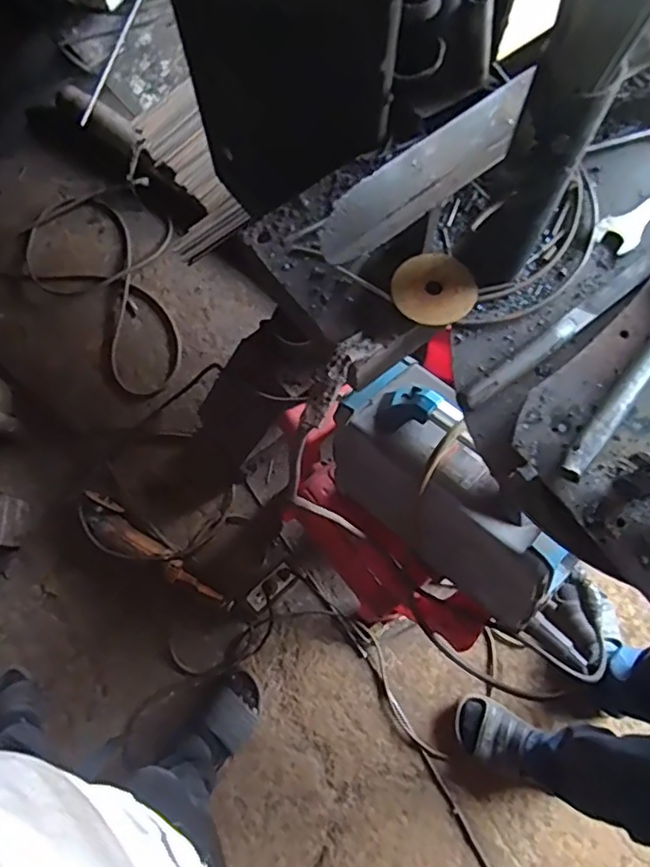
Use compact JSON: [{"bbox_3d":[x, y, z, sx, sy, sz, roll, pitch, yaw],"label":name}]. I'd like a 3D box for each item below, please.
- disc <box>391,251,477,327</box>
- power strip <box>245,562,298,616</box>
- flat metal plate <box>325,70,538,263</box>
[{"bbox_3d":[0.098,-0.132,0.546,0.074,0.011,0.075,0,75,-1],"label":"disc"},{"bbox_3d":[-0.109,0.321,1.241,0.108,0.027,0.049,-42,79,-10],"label":"power strip"},{"bbox_3d":[0.088,-0.215,0.489,0.233,0.006,0.050,-38,114,-13],"label":"flat metal plate"}]

